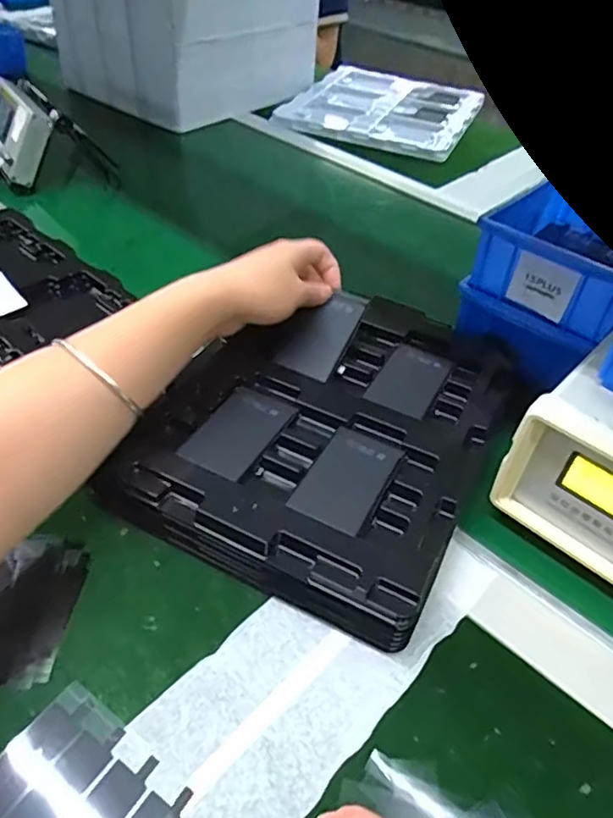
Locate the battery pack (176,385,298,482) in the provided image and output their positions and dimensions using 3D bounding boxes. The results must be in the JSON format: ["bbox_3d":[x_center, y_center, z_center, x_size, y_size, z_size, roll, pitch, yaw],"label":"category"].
[{"bbox_3d":[-0.045,0.014,0.396,0.047,0.004,0.079,22,47,16],"label":"battery pack"}]

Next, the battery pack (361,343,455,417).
[{"bbox_3d":[0.082,-0.022,0.455,0.046,0.004,0.075,25,48,19],"label":"battery pack"}]

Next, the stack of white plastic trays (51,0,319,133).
[{"bbox_3d":[-0.194,-0.631,0.942,0.292,0.206,0.327,33,51,26],"label":"stack of white plastic trays"}]

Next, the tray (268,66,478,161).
[{"bbox_3d":[0.131,-0.503,1.000,0.282,0.035,0.326,19,46,14],"label":"tray"}]

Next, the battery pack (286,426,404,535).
[{"bbox_3d":[0.027,0.042,0.373,0.046,0.006,0.081,23,48,17],"label":"battery pack"}]

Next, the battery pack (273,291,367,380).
[{"bbox_3d":[0.013,-0.062,0.463,0.047,0.007,0.081,23,71,19],"label":"battery pack"}]

